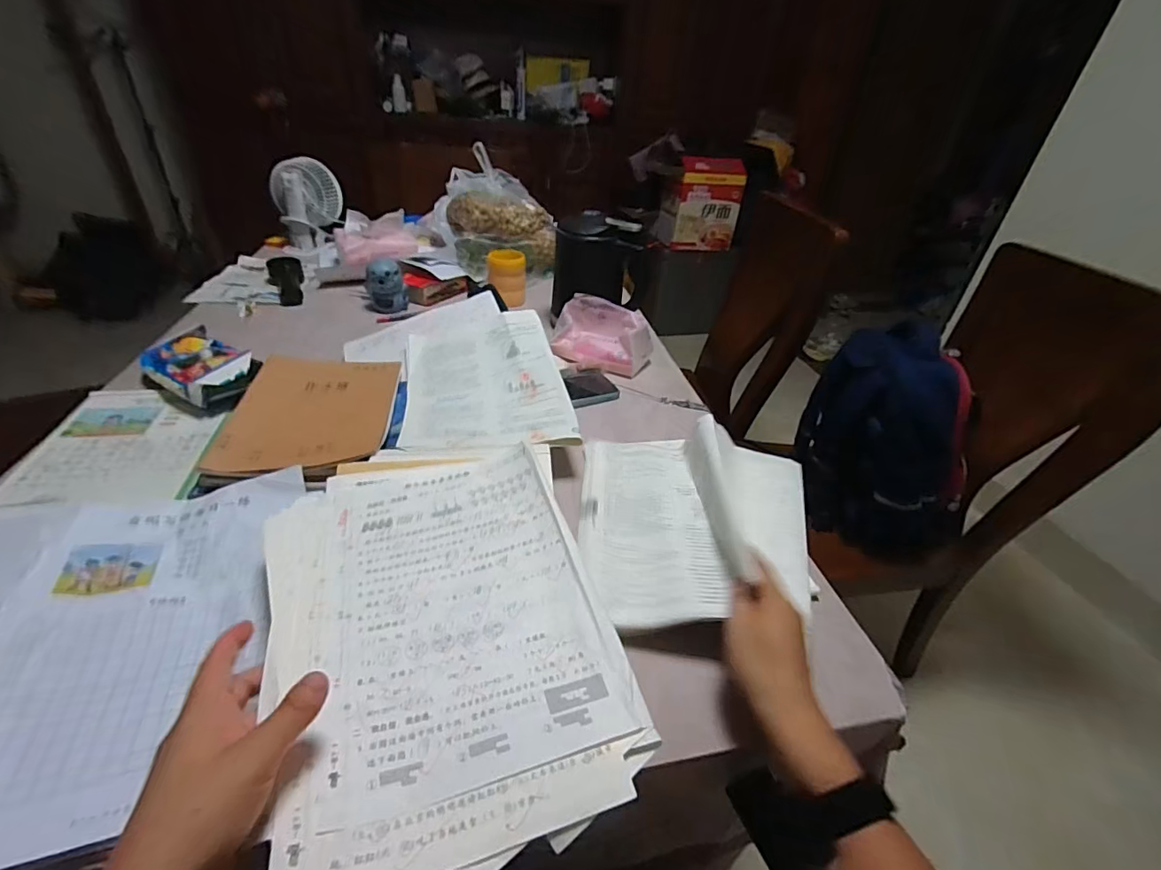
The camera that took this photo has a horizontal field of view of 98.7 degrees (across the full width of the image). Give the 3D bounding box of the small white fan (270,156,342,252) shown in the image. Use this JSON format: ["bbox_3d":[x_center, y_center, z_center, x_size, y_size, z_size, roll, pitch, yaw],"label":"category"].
[{"bbox_3d":[-0.630,-0.540,1.161,0.136,0.177,0.073,-16,41,-27],"label":"small white fan"}]

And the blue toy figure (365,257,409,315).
[{"bbox_3d":[-0.366,-0.282,0.943,0.070,0.092,0.055,-8,38,-17],"label":"blue toy figure"}]

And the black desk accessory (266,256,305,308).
[{"bbox_3d":[-0.580,-0.310,0.981,0.064,0.060,0.154,-15,41,-25],"label":"black desk accessory"}]

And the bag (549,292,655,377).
[{"bbox_3d":[0.033,-0.163,0.827,0.163,0.089,0.085,17,38,16],"label":"bag"}]

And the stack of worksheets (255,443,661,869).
[{"bbox_3d":[-0.103,0.128,0.384,0.233,0.028,0.331,-12,40,-22],"label":"stack of worksheets"}]

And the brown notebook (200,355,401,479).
[{"bbox_3d":[-0.320,-0.034,0.612,0.170,0.026,0.239,-2,37,-10],"label":"brown notebook"}]

